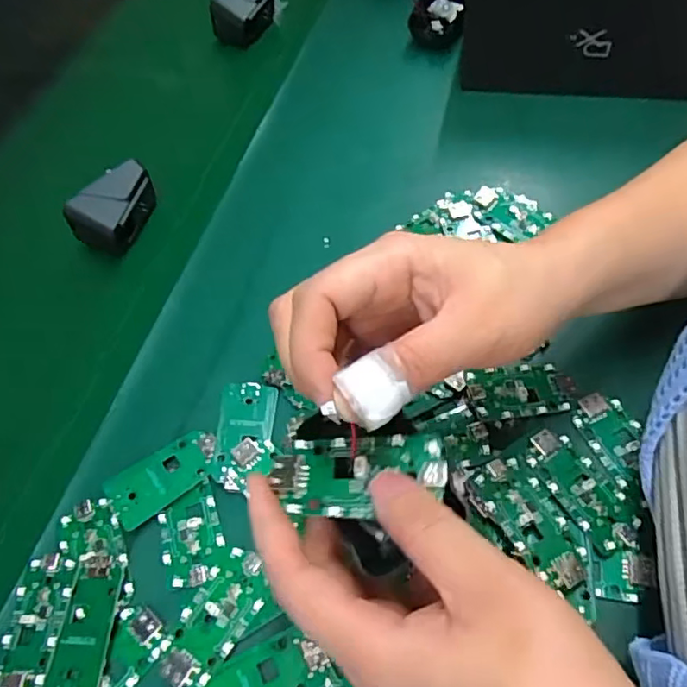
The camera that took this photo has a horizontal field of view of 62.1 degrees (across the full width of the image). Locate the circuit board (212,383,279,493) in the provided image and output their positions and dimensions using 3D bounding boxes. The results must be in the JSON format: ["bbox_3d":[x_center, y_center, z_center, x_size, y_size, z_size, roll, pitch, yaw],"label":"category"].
[{"bbox_3d":[-0.055,0.050,0.322,0.033,0.008,0.064,-2,54,1],"label":"circuit board"}]

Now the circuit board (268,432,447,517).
[{"bbox_3d":[0.006,0.047,0.210,0.063,0.005,0.031,-12,56,5],"label":"circuit board"}]

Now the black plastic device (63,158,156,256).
[{"bbox_3d":[-0.169,-0.101,0.427,0.034,0.041,0.063,24,62,19],"label":"black plastic device"}]

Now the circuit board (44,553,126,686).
[{"bbox_3d":[-0.123,0.137,0.276,0.025,0.007,0.064,2,57,6],"label":"circuit board"}]

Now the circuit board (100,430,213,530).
[{"bbox_3d":[-0.098,0.072,0.315,0.061,0.008,0.032,-35,61,-17],"label":"circuit board"}]

